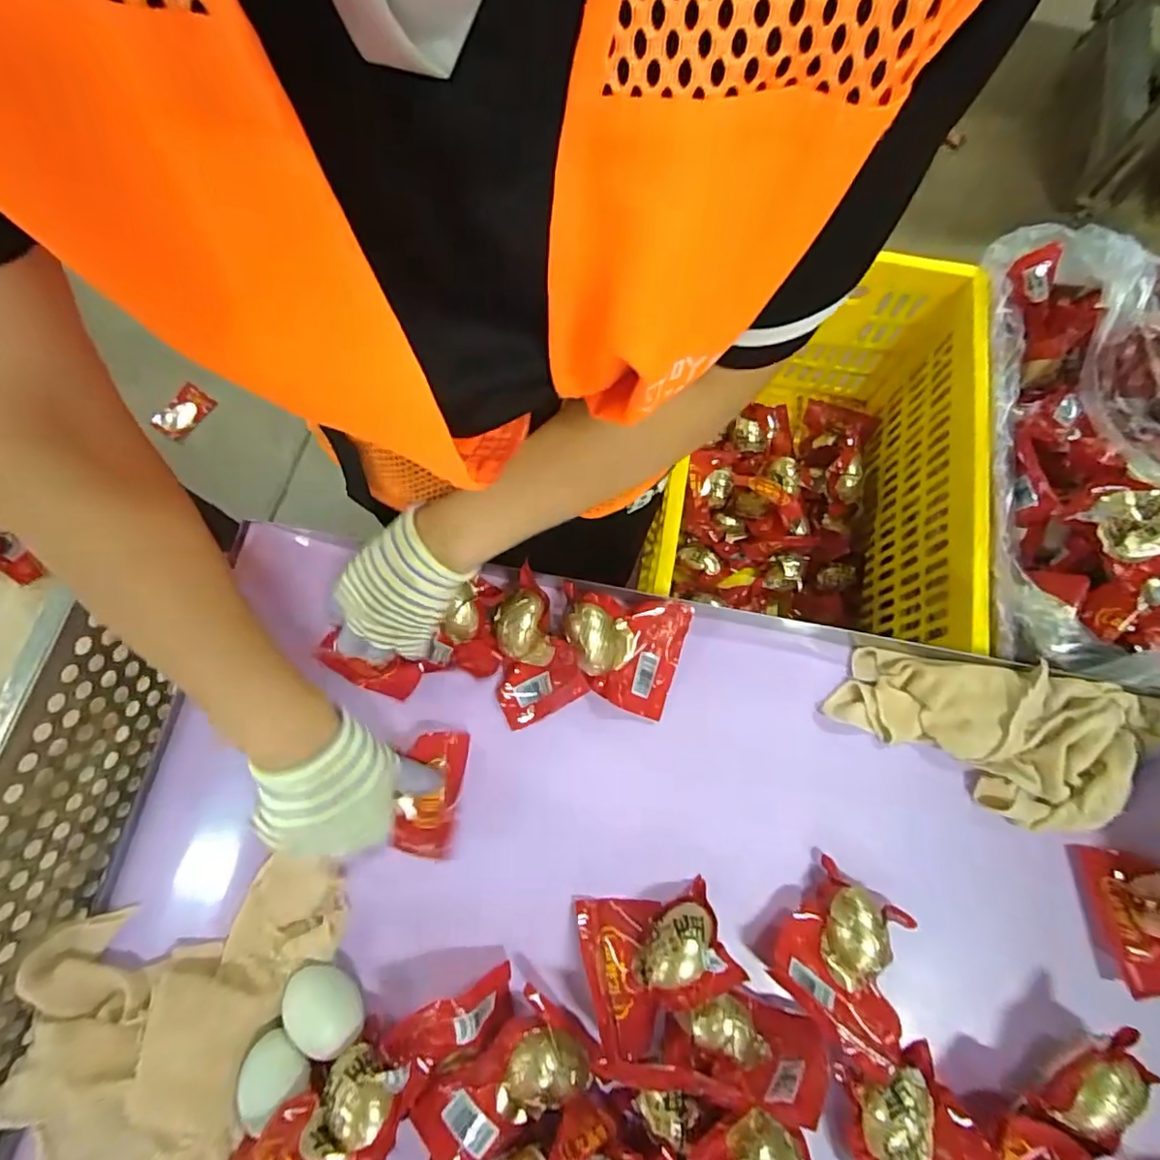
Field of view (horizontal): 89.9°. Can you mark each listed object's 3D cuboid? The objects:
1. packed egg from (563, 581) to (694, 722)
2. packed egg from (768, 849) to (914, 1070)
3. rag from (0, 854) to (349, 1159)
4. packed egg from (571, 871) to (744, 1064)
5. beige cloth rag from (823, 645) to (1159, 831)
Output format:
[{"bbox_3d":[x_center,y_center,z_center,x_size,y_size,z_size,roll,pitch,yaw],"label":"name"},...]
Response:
[{"bbox_3d":[0.031,0.051,0.471,0.102,0.036,0.095,17,75,6],"label":"packed egg"},{"bbox_3d":[0.193,0.271,0.417,0.088,0.041,0.096,34,77,10],"label":"packed egg"},{"bbox_3d":[-0.290,0.289,0.403,0.182,0.051,0.236,23,76,7],"label":"rag"},{"bbox_3d":[0.053,0.265,0.401,0.100,0.039,0.085,-16,58,2],"label":"packed egg"},{"bbox_3d":[0.326,0.120,0.455,0.236,0.043,0.113,16,75,5],"label":"beige cloth rag"}]

